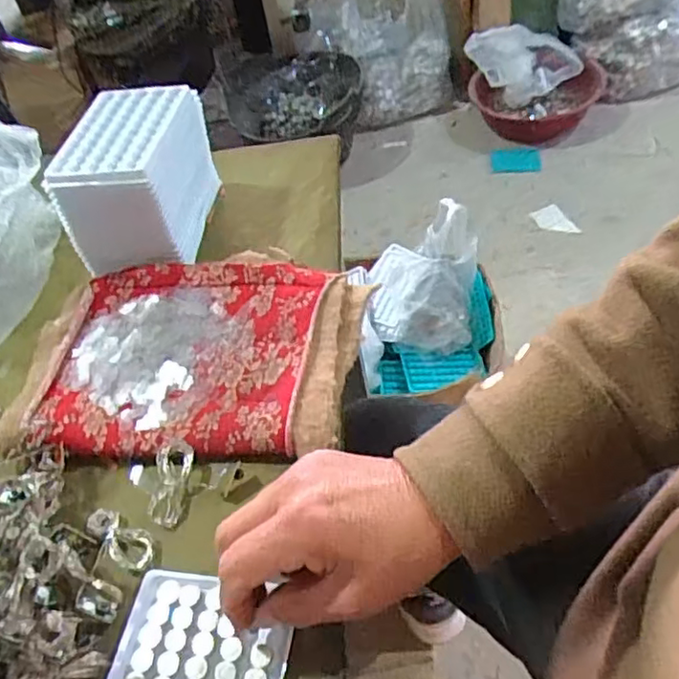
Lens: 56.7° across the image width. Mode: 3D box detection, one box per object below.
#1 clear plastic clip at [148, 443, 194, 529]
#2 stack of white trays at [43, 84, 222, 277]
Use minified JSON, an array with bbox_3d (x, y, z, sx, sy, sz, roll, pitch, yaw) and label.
[{"bbox_3d":[-0.105,0.091,0.394,0.024,0.008,0.050,-1,62,4],"label":"clear plastic clip"},{"bbox_3d":[-0.171,-0.139,0.534,0.097,0.082,0.130,-1,53,8],"label":"stack of white trays"}]

